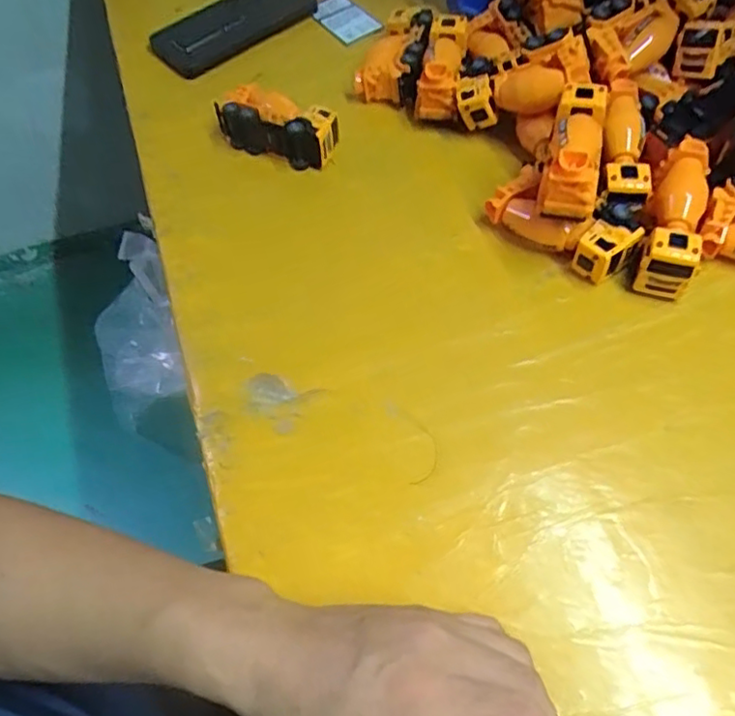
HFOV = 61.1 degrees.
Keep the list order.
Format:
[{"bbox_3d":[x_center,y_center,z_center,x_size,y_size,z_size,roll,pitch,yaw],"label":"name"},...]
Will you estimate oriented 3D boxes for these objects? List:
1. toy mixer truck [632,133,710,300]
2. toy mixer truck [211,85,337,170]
[{"bbox_3d":[0.216,-0.102,0.437,0.033,0.036,0.112,13,74,12],"label":"toy mixer truck"},{"bbox_3d":[-0.080,-0.200,0.536,0.106,0.034,0.057,31,66,21],"label":"toy mixer truck"}]

